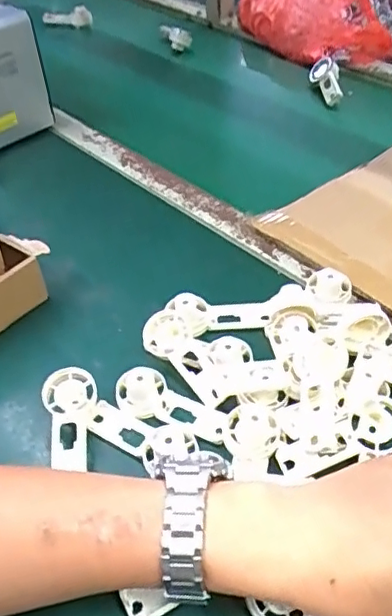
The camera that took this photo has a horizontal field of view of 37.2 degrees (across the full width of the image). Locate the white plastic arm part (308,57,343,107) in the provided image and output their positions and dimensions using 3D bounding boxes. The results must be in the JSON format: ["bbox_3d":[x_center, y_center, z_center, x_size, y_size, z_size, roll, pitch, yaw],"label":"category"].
[{"bbox_3d":[0.199,-0.340,0.878,0.047,0.020,0.094,-6,60,-2],"label":"white plastic arm part"}]

